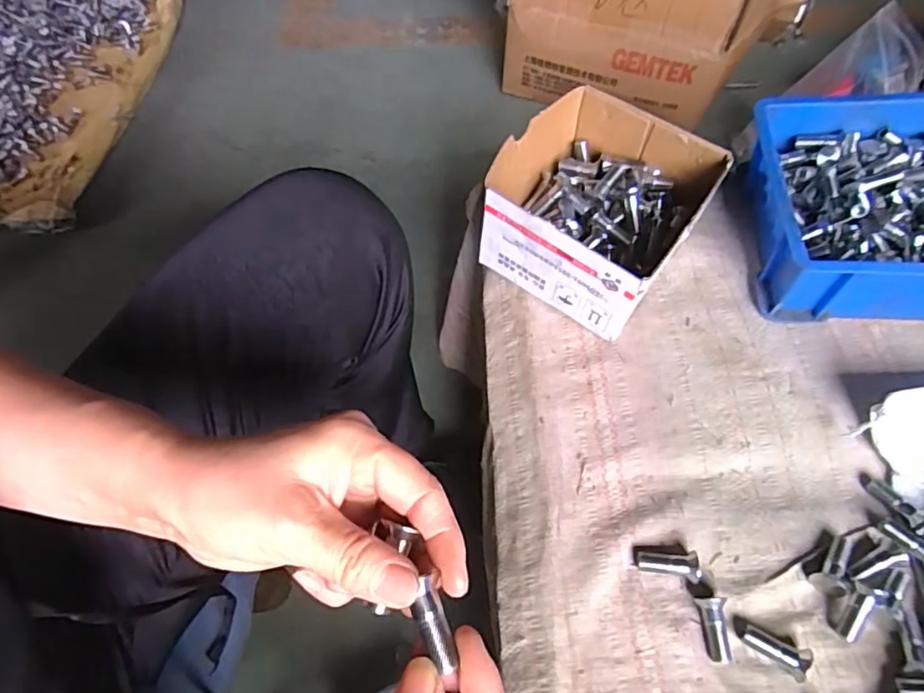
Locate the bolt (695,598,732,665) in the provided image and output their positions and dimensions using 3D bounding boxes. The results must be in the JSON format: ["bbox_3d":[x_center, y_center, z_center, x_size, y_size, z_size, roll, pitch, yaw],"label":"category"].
[{"bbox_3d":[0.147,0.165,0.337,0.013,0.012,0.035,-3,71,-3],"label":"bolt"}]

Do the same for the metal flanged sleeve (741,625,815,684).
[{"bbox_3d":[0.180,0.175,0.334,0.037,0.013,0.016,28,64,15],"label":"metal flanged sleeve"}]

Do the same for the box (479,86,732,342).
[{"bbox_3d":[0.102,-0.107,0.453,0.143,0.080,0.148,35,65,17],"label":"box"}]

